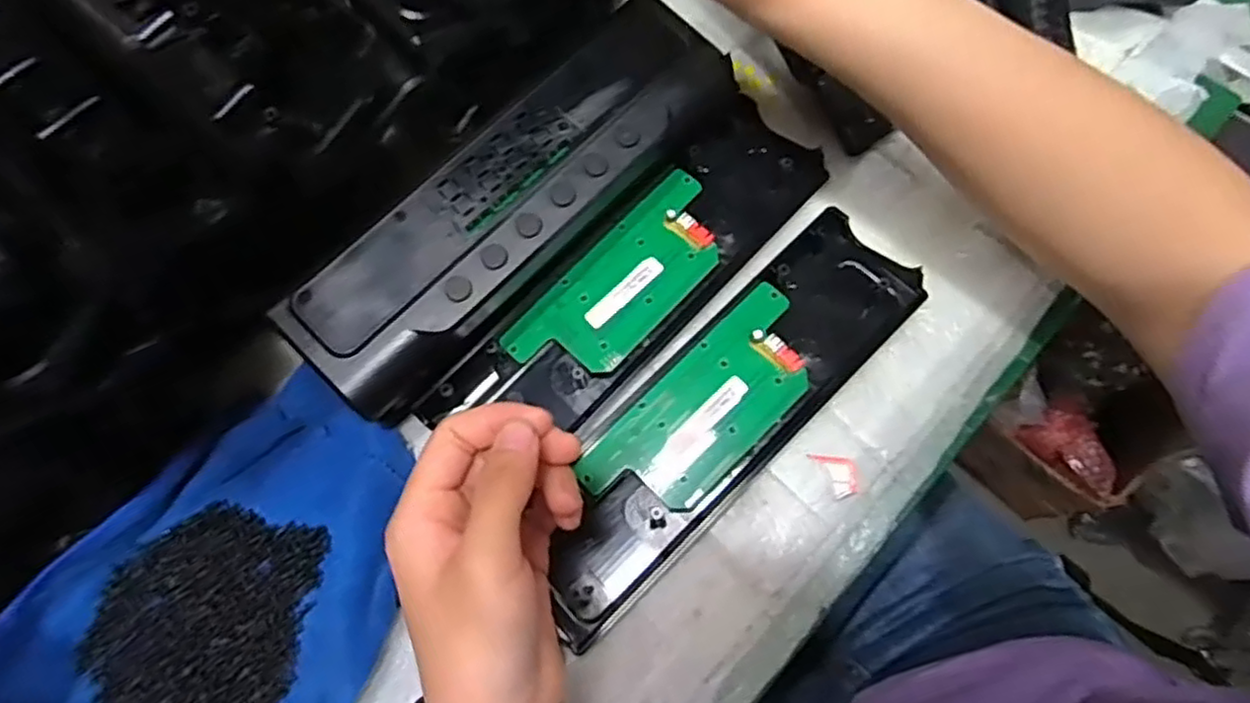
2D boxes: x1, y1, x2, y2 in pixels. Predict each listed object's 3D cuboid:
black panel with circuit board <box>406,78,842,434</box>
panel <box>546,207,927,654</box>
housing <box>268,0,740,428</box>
[{"bbox_3d":[0.007,-0.040,0.366,0.068,0.029,0.239,43,79,10],"label":"black panel with circuit board"},{"bbox_3d":[0.047,0.029,0.346,0.239,0.012,0.066,-43,80,-11],"label":"panel"},{"bbox_3d":[-0.047,-0.071,0.351,0.077,0.056,0.246,43,78,11],"label":"housing"}]

